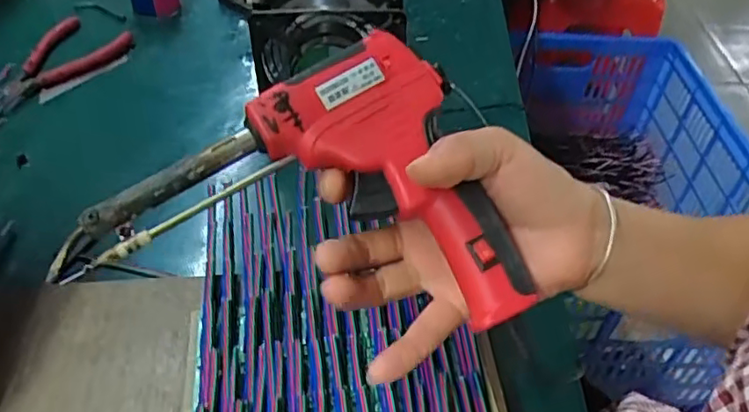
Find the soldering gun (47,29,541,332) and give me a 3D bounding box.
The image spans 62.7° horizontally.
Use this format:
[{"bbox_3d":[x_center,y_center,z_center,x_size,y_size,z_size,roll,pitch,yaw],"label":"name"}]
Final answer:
[{"bbox_3d":[-0.024,-0.020,0.300,0.201,0.042,0.125,10,76,-2],"label":"soldering gun"}]

